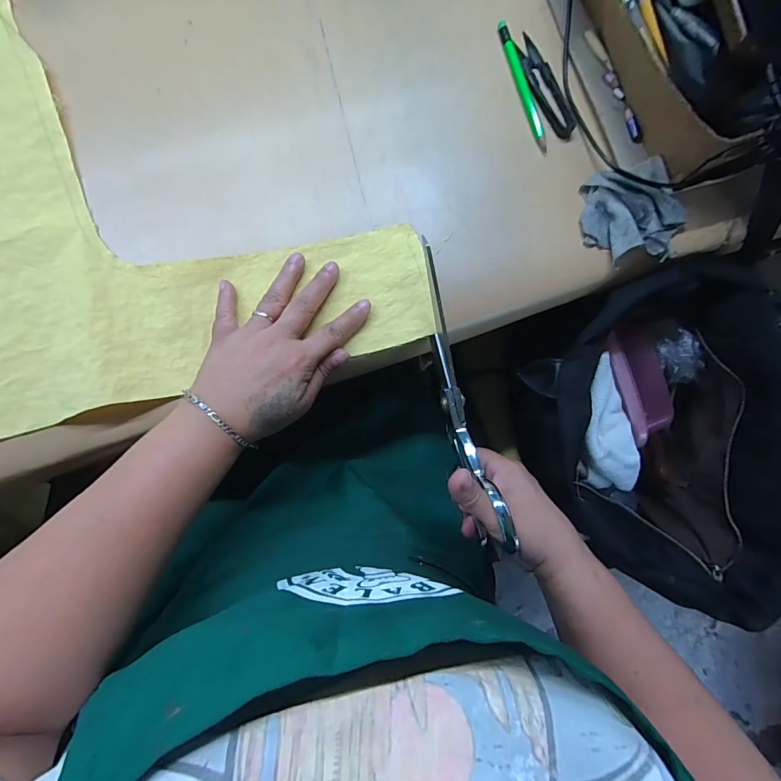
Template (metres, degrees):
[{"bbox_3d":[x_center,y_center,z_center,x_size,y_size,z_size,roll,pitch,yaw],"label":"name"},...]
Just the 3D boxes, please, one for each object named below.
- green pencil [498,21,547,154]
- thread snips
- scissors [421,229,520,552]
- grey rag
[{"bbox_3d":[0.116,-0.262,0.346,0.011,0.004,0.114,-19,90,-8],"label":"green pencil"},{"bbox_3d":[0.135,-0.264,0.350,0.027,0.004,0.093,-29,91,-8],"label":"thread snips"},{"bbox_3d":[0.048,0.002,0.309,0.014,0.064,0.234,-11,80,-8],"label":"scissors"},{"bbox_3d":[0.206,-0.154,0.344,0.089,0.022,0.078,-16,89,-8],"label":"grey rag"}]

